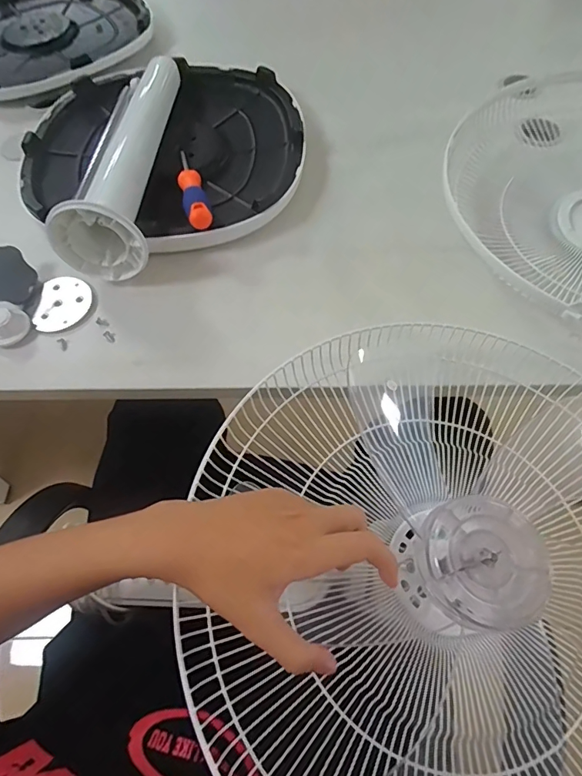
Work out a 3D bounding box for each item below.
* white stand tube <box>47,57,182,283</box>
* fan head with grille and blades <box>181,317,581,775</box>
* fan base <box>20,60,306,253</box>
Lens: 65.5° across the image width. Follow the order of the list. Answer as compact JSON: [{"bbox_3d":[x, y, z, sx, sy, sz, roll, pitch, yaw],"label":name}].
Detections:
[{"bbox_3d":[-0.209,-0.341,0.608,0.098,0.089,0.419,1,62,3],"label":"white stand tube"},{"bbox_3d":[0.134,0.142,0.367,0.432,0.093,0.421,-1,62,2],"label":"fan head with grille and blades"},{"bbox_3d":[-0.184,-0.352,0.662,0.404,0.035,0.414,-1,62,2],"label":"fan base"}]

